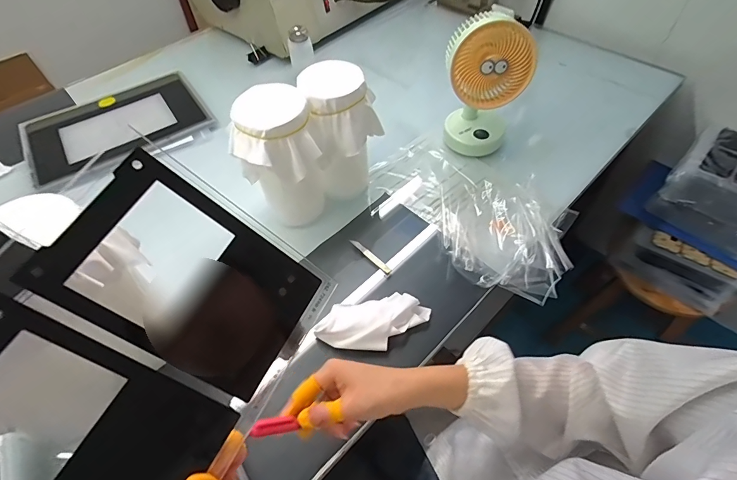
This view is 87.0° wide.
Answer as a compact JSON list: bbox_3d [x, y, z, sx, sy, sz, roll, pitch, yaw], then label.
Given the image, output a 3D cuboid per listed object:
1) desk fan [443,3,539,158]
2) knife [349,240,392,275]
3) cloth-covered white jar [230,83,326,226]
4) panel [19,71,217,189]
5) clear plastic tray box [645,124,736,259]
[{"bbox_3d":[0.186,-0.242,0.634,0.122,0.229,0.087,7,54,7],"label":"desk fan"},{"bbox_3d":[0.001,0.023,0.593,0.009,0.009,0.082,-39,61,-23],"label":"knife"},{"bbox_3d":[-0.126,-0.108,0.568,0.106,0.191,0.102,-1,54,2],"label":"cloth-covered white jar"},{"bbox_3d":[-0.516,-0.238,0.795,0.333,0.017,0.261,-30,58,-18],"label":"panel"},{"bbox_3d":[0.727,-0.099,0.768,0.192,0.142,0.216,-37,60,-22],"label":"clear plastic tray box"}]

